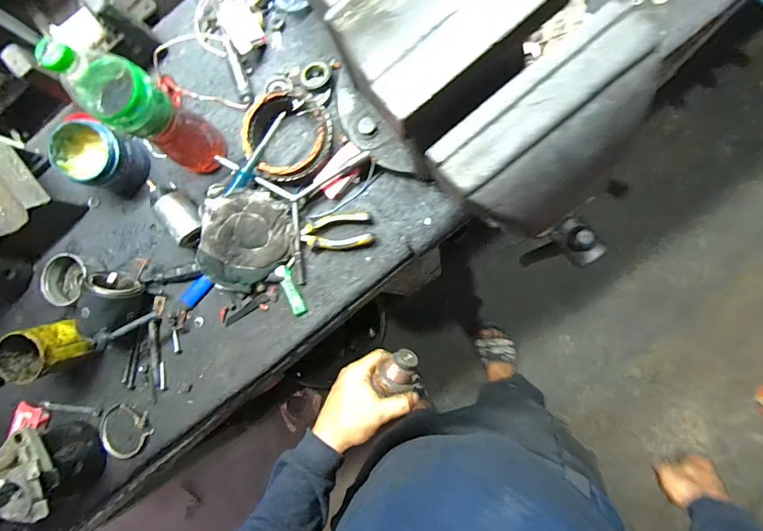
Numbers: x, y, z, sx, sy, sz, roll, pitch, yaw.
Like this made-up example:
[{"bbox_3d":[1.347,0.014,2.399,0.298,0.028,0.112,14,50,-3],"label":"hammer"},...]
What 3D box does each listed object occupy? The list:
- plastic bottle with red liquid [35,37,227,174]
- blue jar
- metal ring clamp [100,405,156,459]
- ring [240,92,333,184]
[{"bbox_3d":[-0.296,-0.195,0.521,0.074,0.240,0.083,26,91,9],"label":"plastic bottle with red liquid"},{"bbox_3d":[-0.426,-0.165,0.606,0.086,0.109,0.088,0,87,8],"label":"blue jar"},{"bbox_3d":[-0.409,0.260,0.626,0.080,0.016,0.080,0,87,1],"label":"metal ring clamp"},{"bbox_3d":[-0.145,-0.188,0.587,0.124,0.063,0.125,30,92,9],"label":"ring"}]

